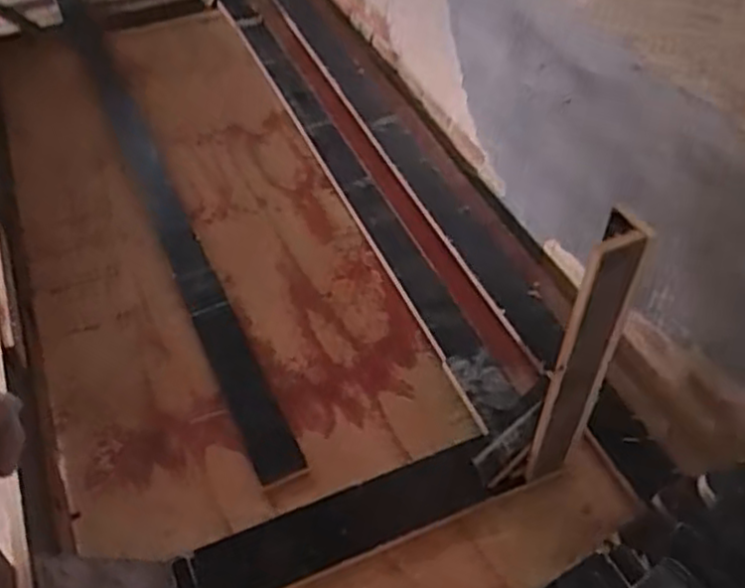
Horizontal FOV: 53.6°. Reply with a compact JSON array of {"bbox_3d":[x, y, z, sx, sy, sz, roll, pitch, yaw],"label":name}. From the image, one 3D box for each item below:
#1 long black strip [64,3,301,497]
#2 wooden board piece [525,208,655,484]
[{"bbox_3d":[-0.348,-0.175,1.215,0.053,0.022,1.130,-20,53,-17],"label":"long black strip"},{"bbox_3d":[0.204,0.080,0.731,0.043,0.366,0.056,24,49,21],"label":"wooden board piece"}]

